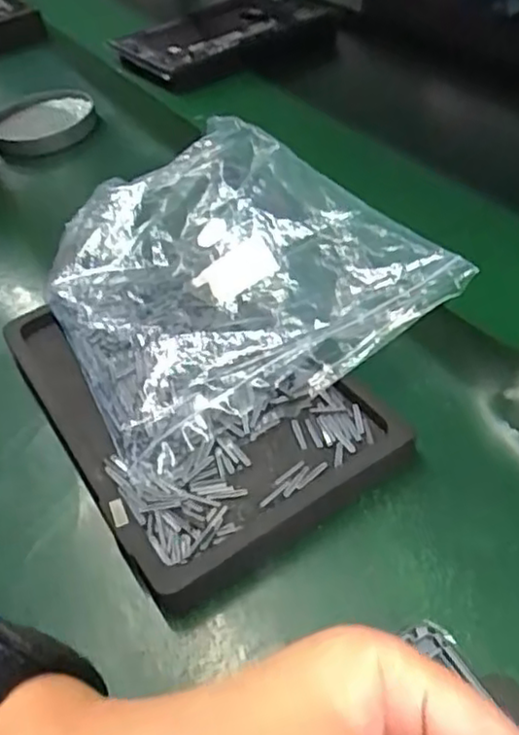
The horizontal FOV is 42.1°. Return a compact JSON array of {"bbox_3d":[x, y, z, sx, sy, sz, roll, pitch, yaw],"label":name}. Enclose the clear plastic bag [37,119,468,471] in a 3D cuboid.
[{"bbox_3d":[-0.036,-0.072,0.475,0.219,0.063,0.288,-23,47,-17],"label":"clear plastic bag"}]

